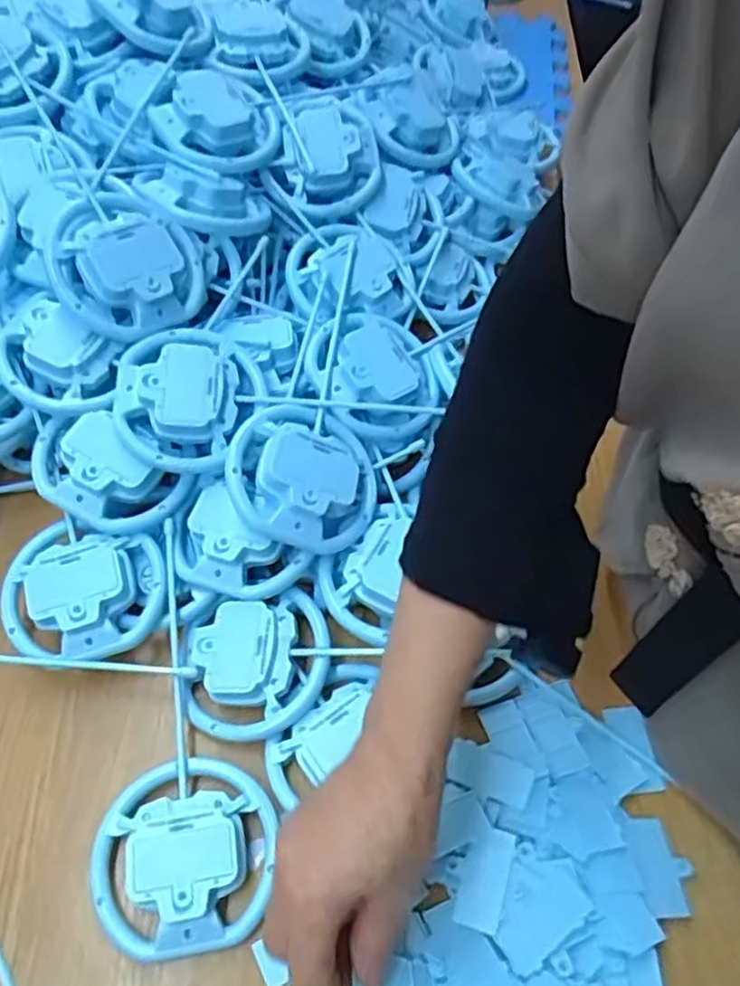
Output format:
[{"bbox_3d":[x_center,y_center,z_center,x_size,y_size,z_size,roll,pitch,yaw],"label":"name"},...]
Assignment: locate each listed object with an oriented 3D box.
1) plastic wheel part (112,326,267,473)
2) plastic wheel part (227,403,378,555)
[{"bbox_3d":[-0.122,-0.066,0.484,0.097,0.045,0.097,-9,58,-8],"label":"plastic wheel part"},{"bbox_3d":[-0.043,-0.012,0.475,0.097,0.040,0.097,15,55,-22],"label":"plastic wheel part"}]

